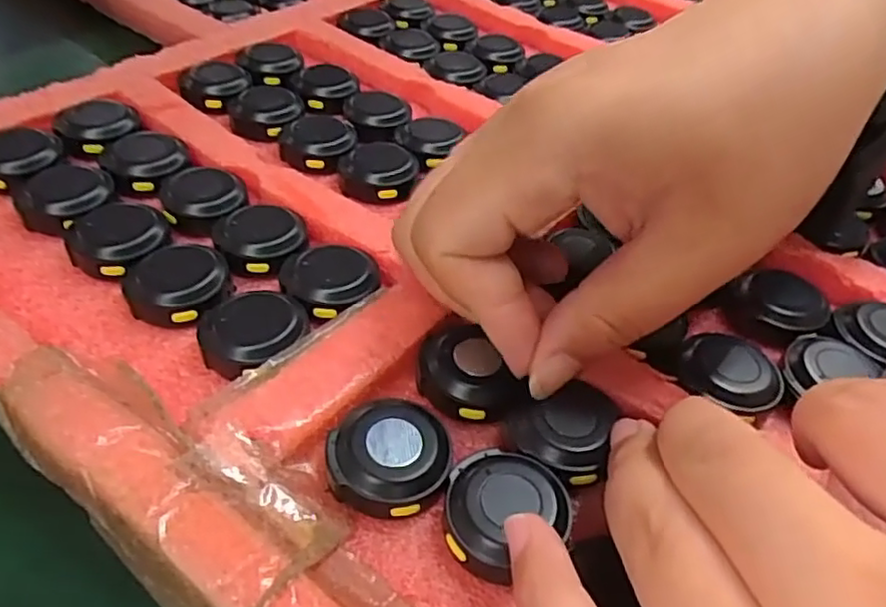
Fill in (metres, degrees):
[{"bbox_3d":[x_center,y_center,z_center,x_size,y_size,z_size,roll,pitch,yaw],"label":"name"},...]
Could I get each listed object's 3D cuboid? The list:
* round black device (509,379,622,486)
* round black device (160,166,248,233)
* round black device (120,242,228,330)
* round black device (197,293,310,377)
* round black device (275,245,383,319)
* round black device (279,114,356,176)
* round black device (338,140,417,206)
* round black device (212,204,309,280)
[{"bbox_3d":[0.031,0.031,0.174,0.025,0.008,0.026,3,46,-3],"label":"round black device"},{"bbox_3d":[-0.085,-0.038,0.237,0.028,0.007,0.029,3,46,-3],"label":"round black device"},{"bbox_3d":[-0.083,-0.006,0.207,0.030,0.010,0.027,-6,47,-11],"label":"round black device"},{"bbox_3d":[-0.055,0.009,0.195,0.030,0.010,0.028,3,46,-3],"label":"round black device"},{"bbox_3d":[-0.035,-0.008,0.212,0.030,0.007,0.029,3,46,-3],"label":"round black device"},{"bbox_3d":[-0.051,-0.066,0.271,0.030,0.012,0.030,-2,47,-7],"label":"round black device"},{"bbox_3d":[-0.025,-0.052,0.262,0.030,0.011,0.030,3,46,-3],"label":"round black device"},{"bbox_3d":[-0.062,-0.022,0.225,0.029,0.009,0.028,3,46,-3],"label":"round black device"}]

